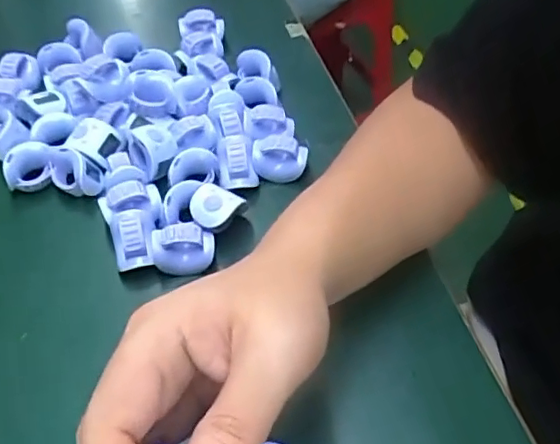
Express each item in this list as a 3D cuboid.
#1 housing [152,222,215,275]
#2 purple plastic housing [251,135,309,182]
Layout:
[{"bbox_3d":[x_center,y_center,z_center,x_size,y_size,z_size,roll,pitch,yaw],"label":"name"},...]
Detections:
[{"bbox_3d":[-0.065,0.017,0.391,0.040,0.028,0.022,-9,52,-6],"label":"housing"},{"bbox_3d":[0.000,-0.049,0.445,0.040,0.024,0.027,5,52,5],"label":"purple plastic housing"}]

